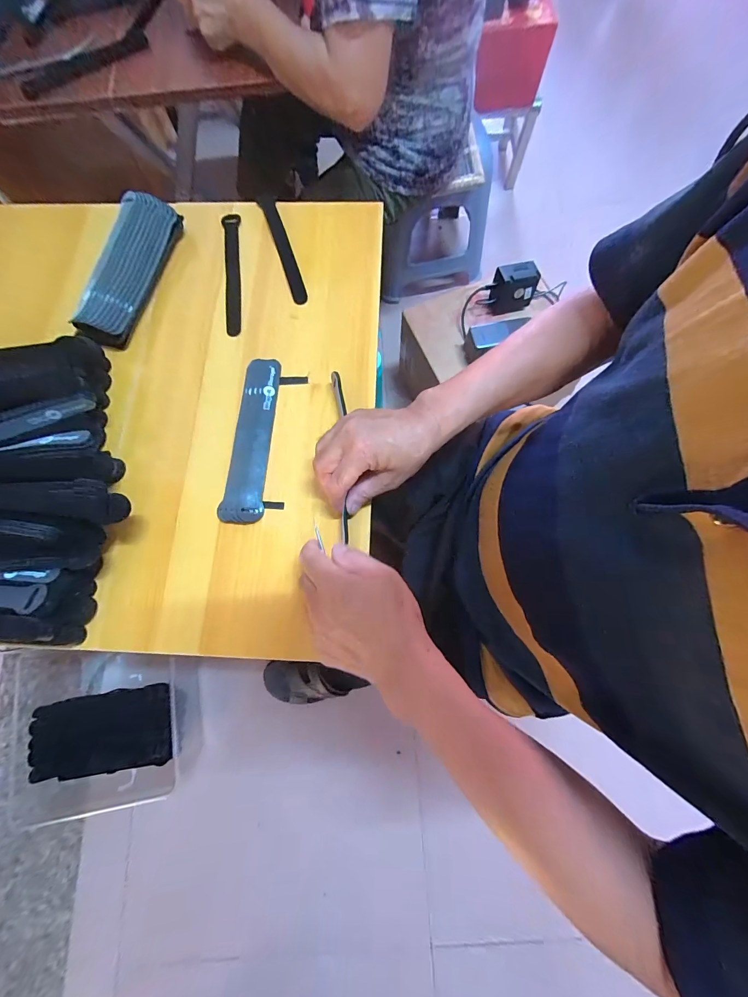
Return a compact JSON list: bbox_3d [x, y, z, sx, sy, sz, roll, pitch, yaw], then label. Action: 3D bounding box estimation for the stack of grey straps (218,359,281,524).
[{"bbox_3d":[-0.140,-0.071,0.416,0.045,0.009,0.199,3,75,3],"label":"stack of grey straps"}]

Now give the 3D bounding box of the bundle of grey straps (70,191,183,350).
[{"bbox_3d":[-0.310,-0.289,0.458,0.067,0.041,0.203,12,76,5],"label":"bundle of grey straps"}]

